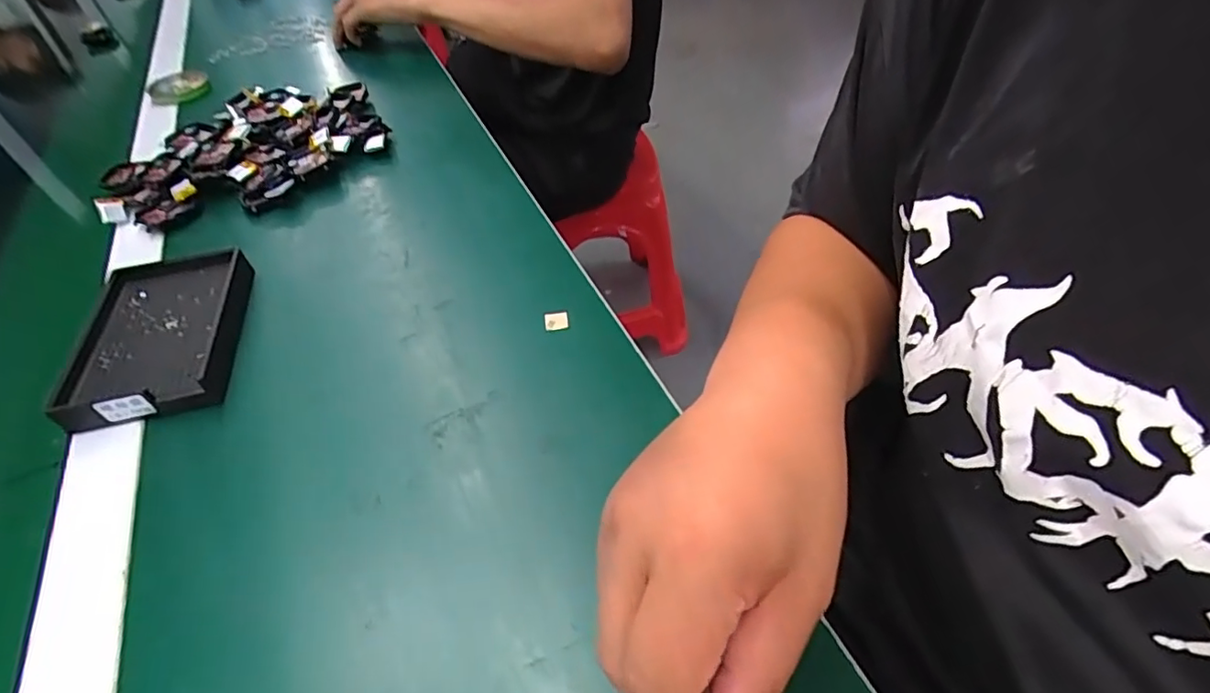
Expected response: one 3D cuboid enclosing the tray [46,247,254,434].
[{"bbox_3d":[-0.305,-0.009,0.403,0.095,0.026,0.142,-13,48,-7],"label":"tray"}]

